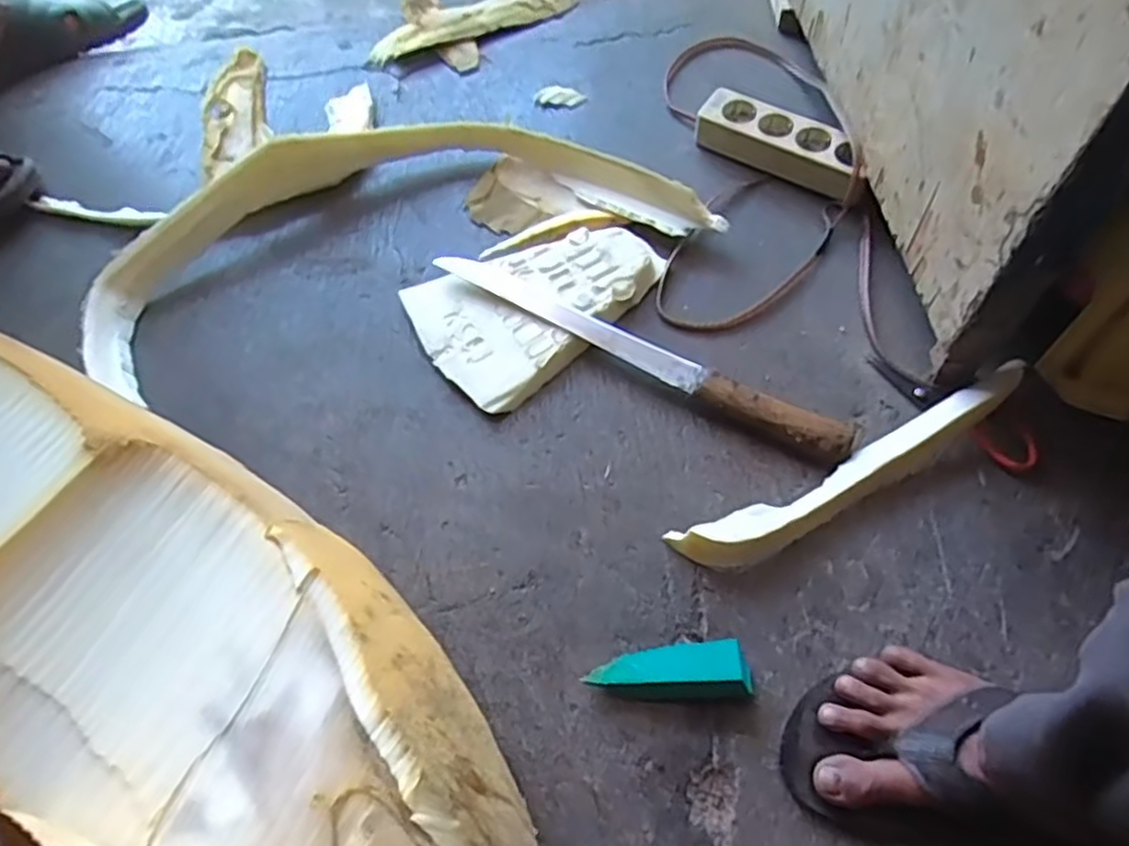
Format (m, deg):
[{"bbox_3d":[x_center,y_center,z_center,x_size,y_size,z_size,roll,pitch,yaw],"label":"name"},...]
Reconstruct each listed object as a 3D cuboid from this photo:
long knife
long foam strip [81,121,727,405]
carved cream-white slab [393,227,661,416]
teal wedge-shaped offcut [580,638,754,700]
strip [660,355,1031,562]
[{"bbox_3d":[0.067,-0.068,0.702,0.425,0.030,0.039,26,67,14],"label":"long knife"},{"bbox_3d":[-0.184,-0.215,0.771,0.641,0.064,0.252,-18,64,-7],"label":"long foam strip"},{"bbox_3d":[-0.029,-0.130,0.742,0.243,0.027,0.165,-37,68,-16],"label":"carved cream-white slab"},{"bbox_3d":[0.081,0.193,0.569,0.123,0.027,0.042,-3,63,0],"label":"teal wedge-shaped offcut"},{"bbox_3d":[0.262,0.042,0.640,0.358,0.036,0.050,-24,65,-10],"label":"strip"}]

